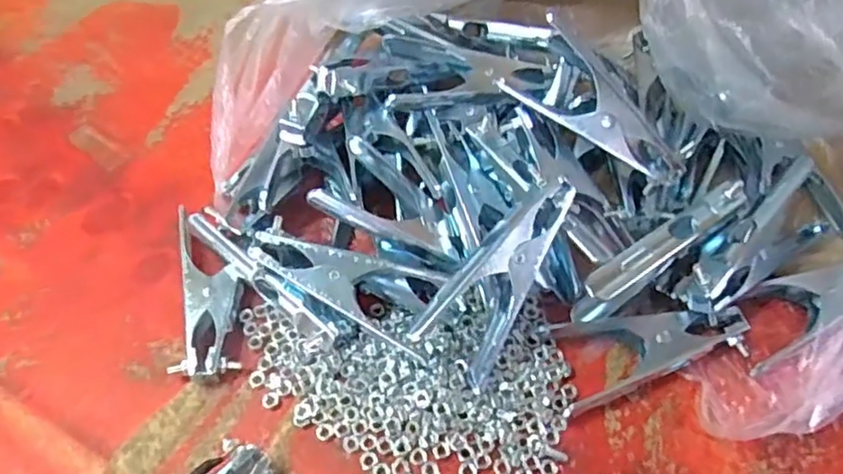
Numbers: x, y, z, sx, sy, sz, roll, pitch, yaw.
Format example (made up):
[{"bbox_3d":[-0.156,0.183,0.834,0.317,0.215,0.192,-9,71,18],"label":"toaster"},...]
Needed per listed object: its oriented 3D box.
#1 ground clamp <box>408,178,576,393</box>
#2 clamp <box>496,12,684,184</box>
[{"bbox_3d":[0.051,0.022,0.412,0.058,0.042,0.135,35,105,22],"label":"ground clamp"},{"bbox_3d":[0.118,-0.081,0.429,0.130,0.048,0.037,42,64,0],"label":"clamp"}]

